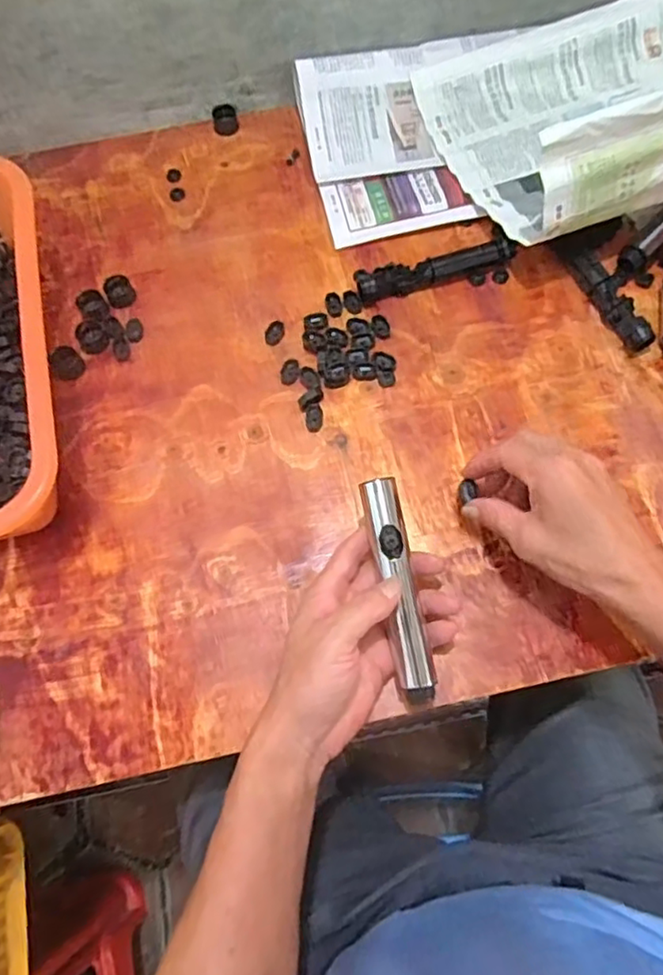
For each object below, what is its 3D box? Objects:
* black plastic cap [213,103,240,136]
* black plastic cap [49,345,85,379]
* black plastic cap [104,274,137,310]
[{"bbox_3d":[-0.109,-0.380,0.644,0.026,0.018,0.025,-1,69,1],"label":"black plastic cap"},{"bbox_3d":[-0.228,-0.108,0.538,0.025,0.009,0.029,-35,72,-12],"label":"black plastic cap"},{"bbox_3d":[-0.193,-0.179,0.570,0.024,0.015,0.029,-20,70,-6],"label":"black plastic cap"}]

